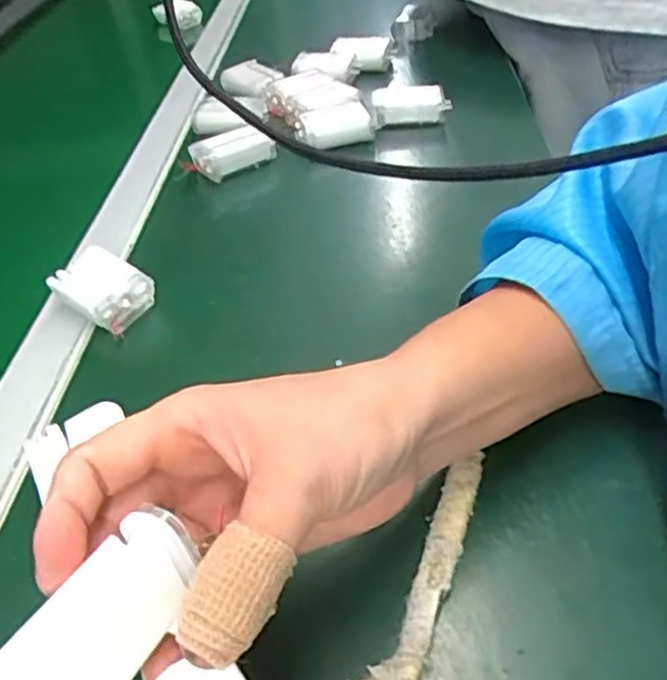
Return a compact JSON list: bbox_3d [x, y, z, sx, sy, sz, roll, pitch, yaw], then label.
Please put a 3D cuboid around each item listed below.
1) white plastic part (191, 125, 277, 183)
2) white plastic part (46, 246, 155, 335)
[{"bbox_3d":[-0.079,-0.149,0.536,0.062,0.025,0.031,-22,42,-16],"label":"white plastic part"},{"bbox_3d":[-0.141,-0.030,0.414,0.057,0.031,0.040,26,50,34],"label":"white plastic part"}]

